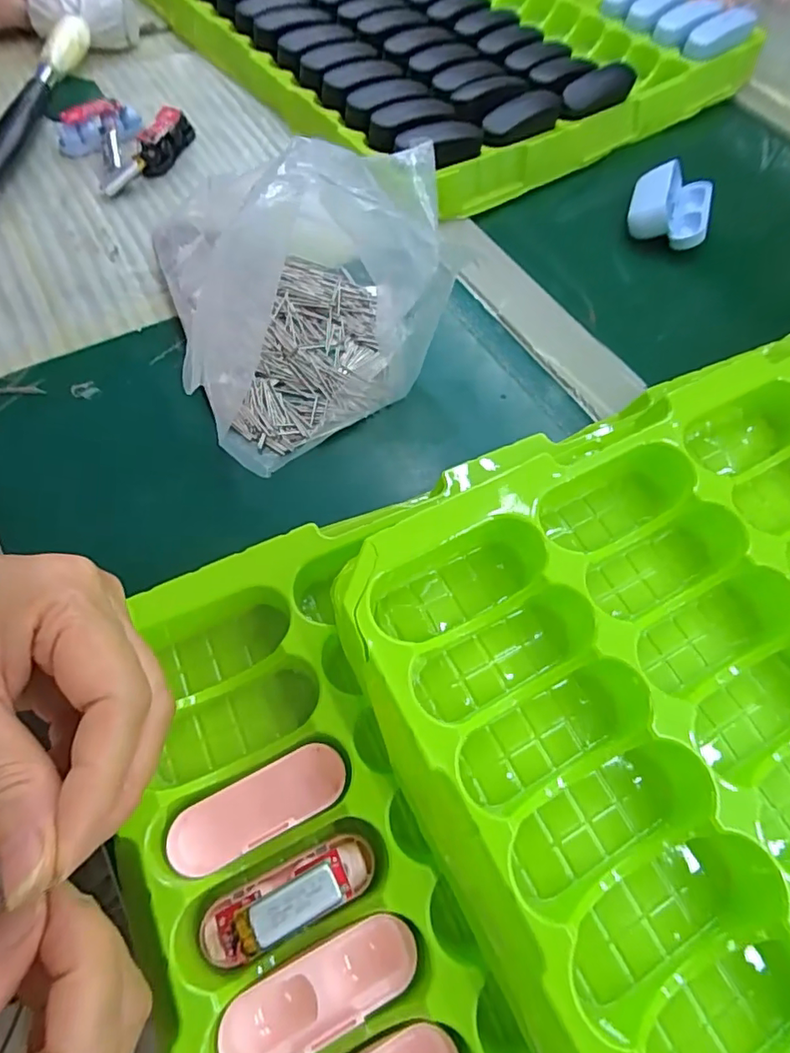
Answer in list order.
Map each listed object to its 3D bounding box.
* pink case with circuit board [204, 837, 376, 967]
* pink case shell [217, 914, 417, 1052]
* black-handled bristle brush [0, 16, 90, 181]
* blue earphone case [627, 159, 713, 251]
[{"bbox_3d":[-0.036,0.126,0.184,0.060,0.015,0.020,-21,65,-12],"label":"pink case with circuit board"},{"bbox_3d":[-0.024,0.152,0.178,0.064,0.006,0.023,-22,66,-13],"label":"pink case shell"},{"bbox_3d":[-0.261,-0.298,0.393,0.022,0.032,0.211,6,62,3],"label":"black-handled bristle brush"},{"bbox_3d":[0.193,-0.225,0.383,0.053,0.027,0.071,20,64,8],"label":"blue earphone case"}]

